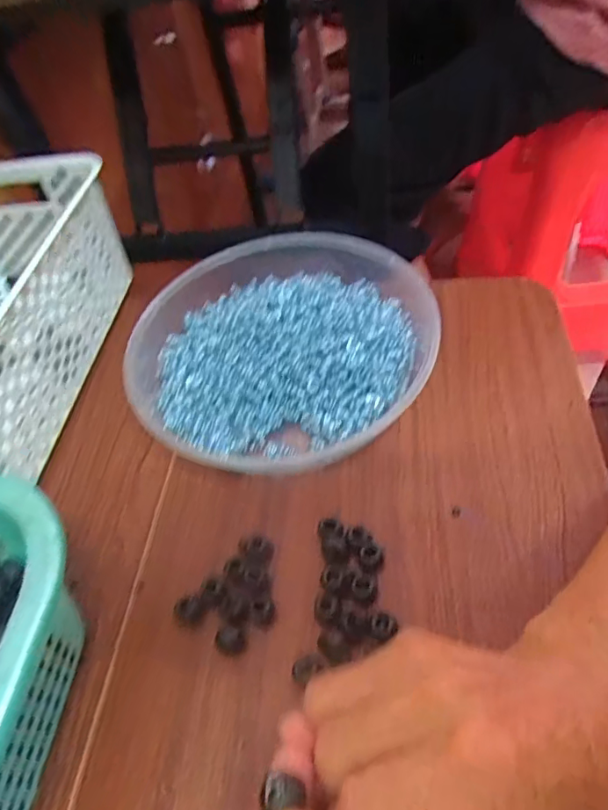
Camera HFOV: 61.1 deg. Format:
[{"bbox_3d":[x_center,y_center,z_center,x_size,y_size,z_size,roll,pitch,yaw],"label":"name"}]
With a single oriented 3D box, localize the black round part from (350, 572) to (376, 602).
[{"bbox_3d":[0.033,0.100,0.285,0.014,0.005,0.014,-2,54,3],"label":"black round part"}]

